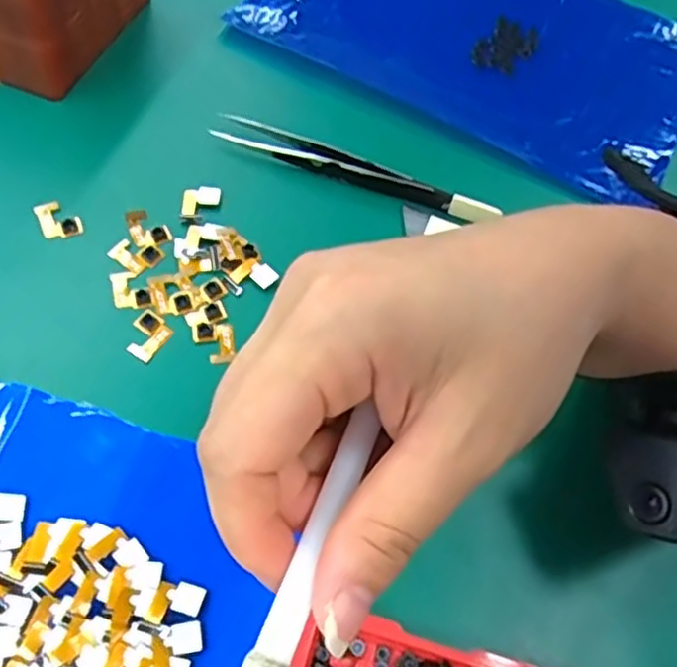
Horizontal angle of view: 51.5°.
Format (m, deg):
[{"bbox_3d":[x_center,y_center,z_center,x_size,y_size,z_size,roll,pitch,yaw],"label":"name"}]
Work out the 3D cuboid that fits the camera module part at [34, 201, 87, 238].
[{"bbox_3d":[-0.112,-0.046,0.280,0.015,0.004,0.019,-24,65,-17],"label":"camera module part"}]

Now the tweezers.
[{"bbox_3d":[0.007,-0.070,0.304,0.125,0.012,0.014,20,60,7],"label":"tweezers"}]

